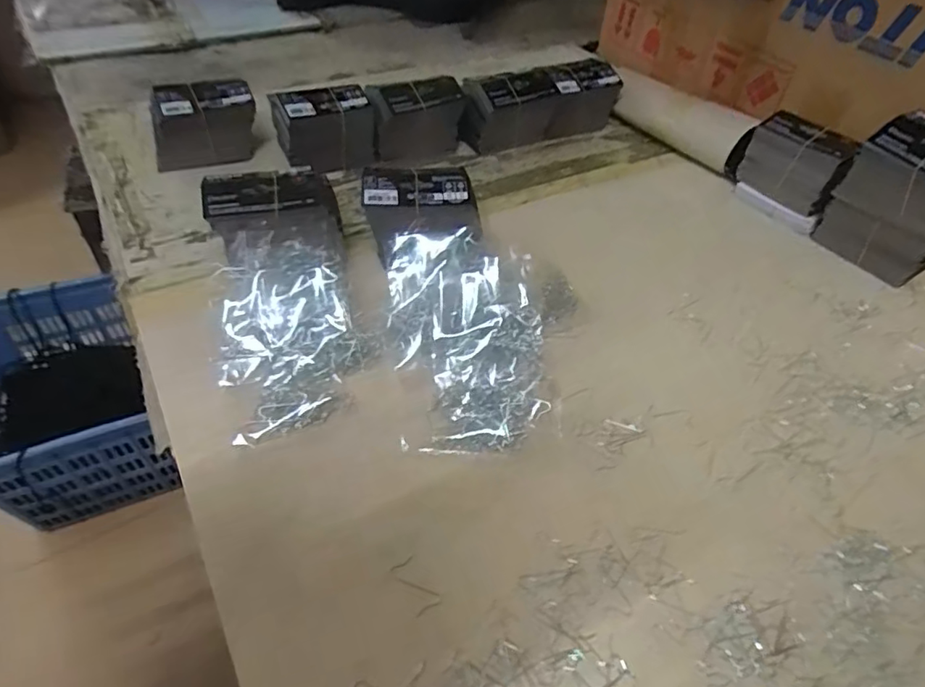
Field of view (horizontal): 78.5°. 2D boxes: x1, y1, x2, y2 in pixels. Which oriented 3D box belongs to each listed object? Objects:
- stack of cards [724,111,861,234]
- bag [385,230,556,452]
[{"bbox_3d":[0.371,-0.197,0.643,0.055,0.089,0.133,-23,52,-23],"label":"stack of cards"},{"bbox_3d":[0.004,-0.009,0.460,0.129,0.047,0.199,-2,47,-6],"label":"bag"}]

